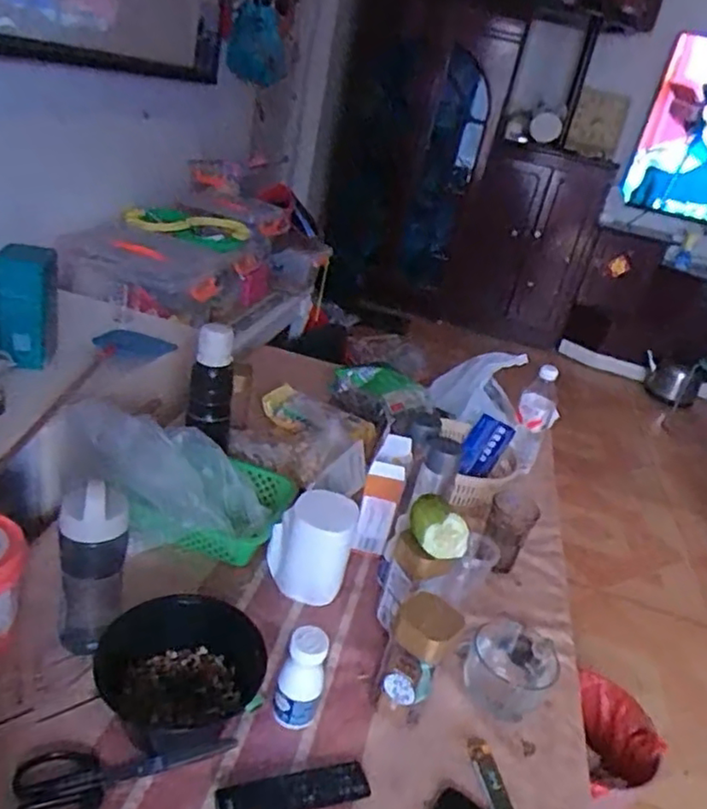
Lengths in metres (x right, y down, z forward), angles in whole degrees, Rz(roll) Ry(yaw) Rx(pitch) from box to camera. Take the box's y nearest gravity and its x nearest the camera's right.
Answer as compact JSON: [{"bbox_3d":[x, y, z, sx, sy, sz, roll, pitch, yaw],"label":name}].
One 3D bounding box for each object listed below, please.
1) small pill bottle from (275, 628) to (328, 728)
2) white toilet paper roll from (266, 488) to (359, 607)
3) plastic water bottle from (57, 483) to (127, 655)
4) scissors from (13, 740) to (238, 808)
[{"bbox_3d":[-0.056,0.292,0.679,0.048,0.107,0.040,10,26,-4],"label":"small pill bottle"},{"bbox_3d":[-0.055,0.188,0.859,0.093,0.120,0.085,10,26,-5],"label":"white toilet paper roll"},{"bbox_3d":[-0.279,0.172,0.685,0.066,0.190,0.065,-1,29,-25],"label":"plastic water bottle"},{"bbox_3d":[-0.212,0.350,0.606,0.194,0.021,0.071,-1,29,-25],"label":"scissors"}]

